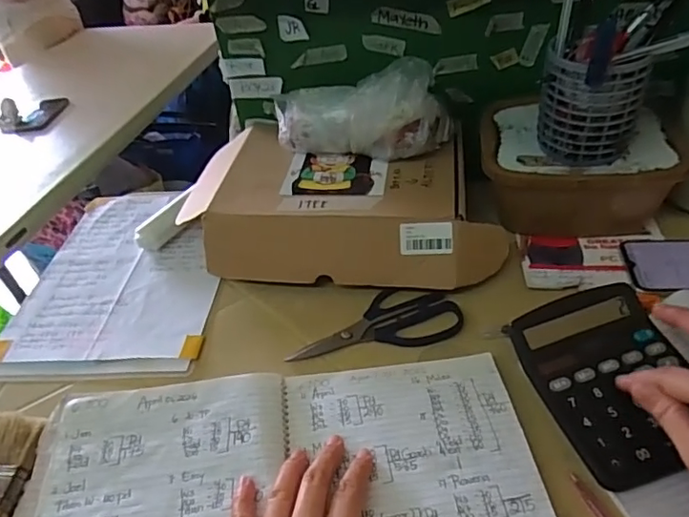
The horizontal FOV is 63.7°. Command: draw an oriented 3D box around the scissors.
[{"bbox_3d":[0.028,0.061,0.526,0.161,0.005,0.067,-12,41,-5],"label":"scissors"}]

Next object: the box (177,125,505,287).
[{"bbox_3d":[-0.007,-0.061,0.623,0.344,0.073,0.206,3,42,11],"label":"box"}]

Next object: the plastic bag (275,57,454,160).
[{"bbox_3d":[0.014,-0.161,0.609,0.198,0.089,0.071,3,42,12],"label":"plastic bag"}]

